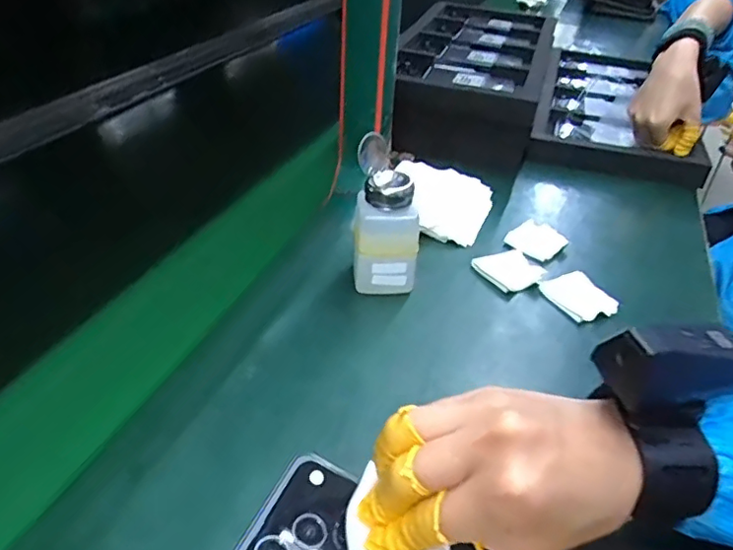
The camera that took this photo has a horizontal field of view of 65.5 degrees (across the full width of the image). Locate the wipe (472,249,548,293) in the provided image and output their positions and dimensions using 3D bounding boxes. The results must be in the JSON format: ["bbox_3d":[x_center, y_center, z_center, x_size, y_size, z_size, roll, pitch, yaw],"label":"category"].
[{"bbox_3d":[0.138,-0.004,0.544,0.058,0.014,0.051,-13,42,-23],"label":"wipe"}]

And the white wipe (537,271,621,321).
[{"bbox_3d":[0.193,0.020,0.518,0.049,0.011,0.060,-14,43,-25],"label":"white wipe"}]

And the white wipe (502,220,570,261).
[{"bbox_3d":[0.179,-0.038,0.594,0.048,0.007,0.067,34,46,30],"label":"white wipe"}]

